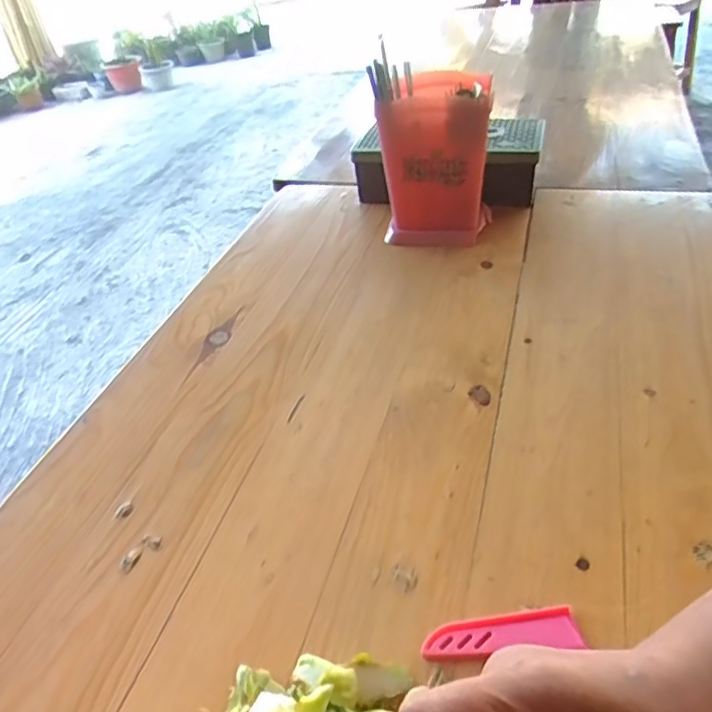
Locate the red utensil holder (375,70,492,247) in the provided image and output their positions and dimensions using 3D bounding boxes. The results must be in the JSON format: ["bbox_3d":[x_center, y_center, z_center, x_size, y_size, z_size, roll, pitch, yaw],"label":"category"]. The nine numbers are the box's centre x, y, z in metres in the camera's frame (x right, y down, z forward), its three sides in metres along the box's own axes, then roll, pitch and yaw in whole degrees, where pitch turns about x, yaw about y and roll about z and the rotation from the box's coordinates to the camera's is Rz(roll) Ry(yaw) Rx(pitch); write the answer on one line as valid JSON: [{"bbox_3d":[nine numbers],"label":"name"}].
[{"bbox_3d":[0.093,-0.226,0.710,0.113,0.175,0.089,8,40,17],"label":"red utensil holder"}]

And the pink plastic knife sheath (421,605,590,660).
[{"bbox_3d":[0.084,0.162,0.359,0.089,0.007,0.022,-7,38,-1],"label":"pink plastic knife sheath"}]

